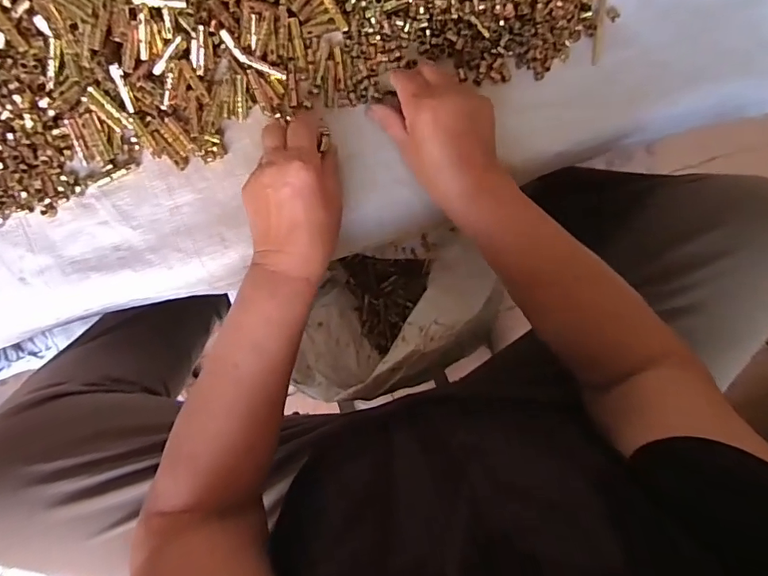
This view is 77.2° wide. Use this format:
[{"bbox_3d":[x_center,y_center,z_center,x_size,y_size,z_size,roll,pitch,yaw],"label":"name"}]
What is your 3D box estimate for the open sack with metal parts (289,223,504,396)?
[{"bbox_3d":[-0.004,0.029,0.633,0.224,0.272,0.165,-24,99,-3],"label":"open sack with metal parts"}]

